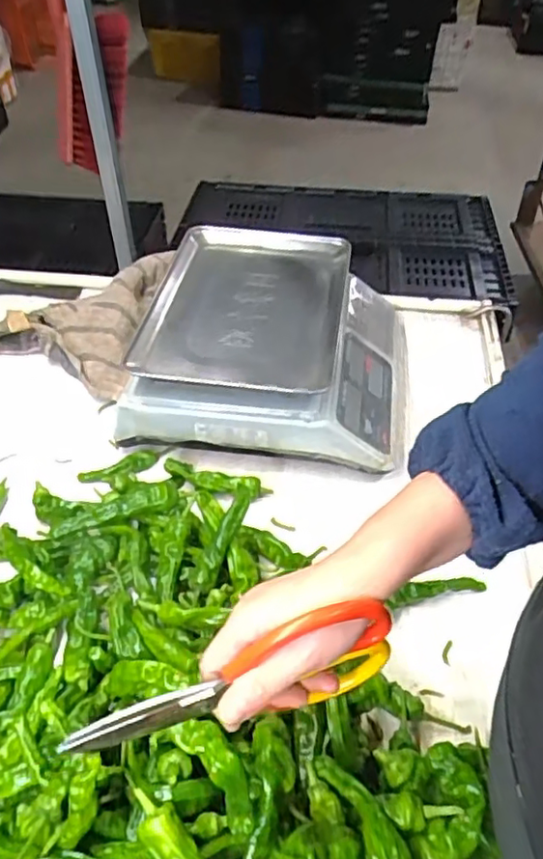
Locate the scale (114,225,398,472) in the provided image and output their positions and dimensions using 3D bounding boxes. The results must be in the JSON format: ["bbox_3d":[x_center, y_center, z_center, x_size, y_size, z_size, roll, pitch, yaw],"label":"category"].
[{"bbox_3d":[0.013,-0.120,0.850,0.339,0.121,0.364,8,46,6],"label":"scale"}]

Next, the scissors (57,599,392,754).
[{"bbox_3d":[-0.022,0.164,0.394,0.206,0.106,0.010,-20,48,-3],"label":"scissors"}]

